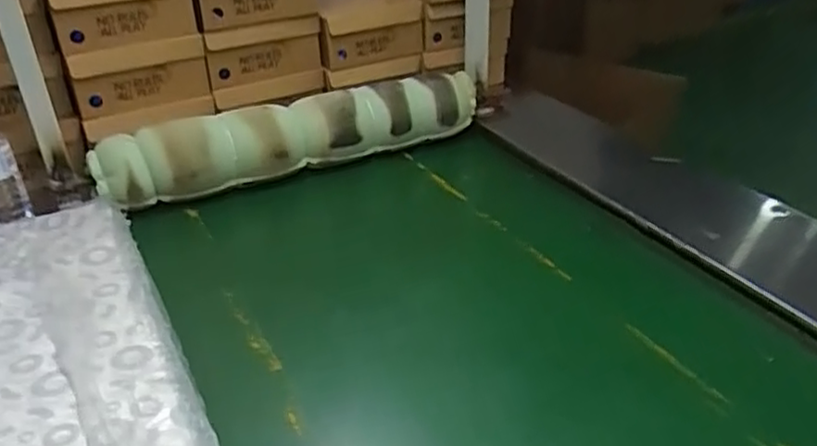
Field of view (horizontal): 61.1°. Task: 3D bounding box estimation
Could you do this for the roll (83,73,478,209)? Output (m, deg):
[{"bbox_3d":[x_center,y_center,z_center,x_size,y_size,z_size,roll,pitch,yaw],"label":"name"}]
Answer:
[{"bbox_3d":[-0.213,-0.179,1.392,0.796,0.132,0.116,-16,33,-24],"label":"roll"}]

